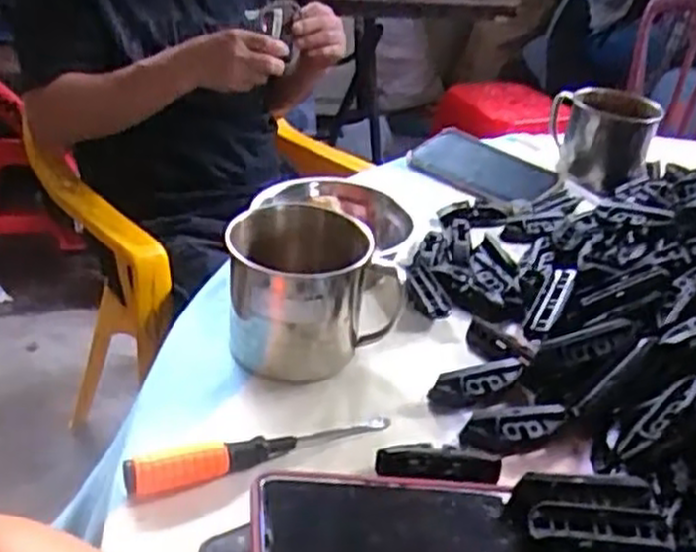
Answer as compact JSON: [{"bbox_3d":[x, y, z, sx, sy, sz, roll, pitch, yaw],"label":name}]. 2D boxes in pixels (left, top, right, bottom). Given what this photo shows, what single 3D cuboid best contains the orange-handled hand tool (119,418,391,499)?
[{"bbox_3d":[-0.050,0.098,0.441,0.160,0.022,0.021,-12,38,-24],"label":"orange-handled hand tool"}]

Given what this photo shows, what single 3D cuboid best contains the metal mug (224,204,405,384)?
[{"bbox_3d":[-0.029,0.007,0.517,0.112,0.090,0.092,-15,39,-27],"label":"metal mug"}]

